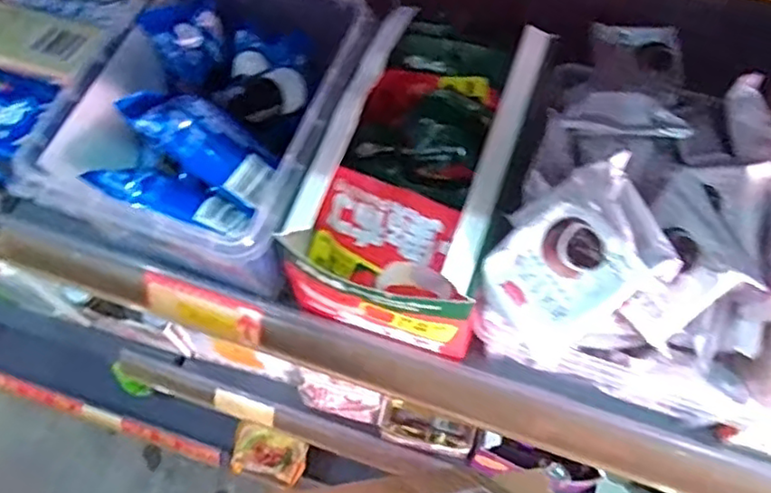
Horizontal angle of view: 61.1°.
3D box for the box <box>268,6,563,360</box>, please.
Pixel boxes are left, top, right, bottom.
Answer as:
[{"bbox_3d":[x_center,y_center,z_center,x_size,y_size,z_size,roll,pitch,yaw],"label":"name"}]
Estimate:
[{"bbox_3d":[0.024,-0.040,0.417,0.112,0.098,0.194,19,64,12],"label":"box"}]

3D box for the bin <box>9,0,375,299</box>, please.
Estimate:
[{"bbox_3d":[-0.108,-0.082,0.436,0.163,0.098,0.205,15,63,10],"label":"bin"}]

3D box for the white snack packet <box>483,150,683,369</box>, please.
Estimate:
[{"bbox_3d":[0.098,0.001,0.332,0.097,0.035,0.073,-29,64,-13],"label":"white snack packet"}]

